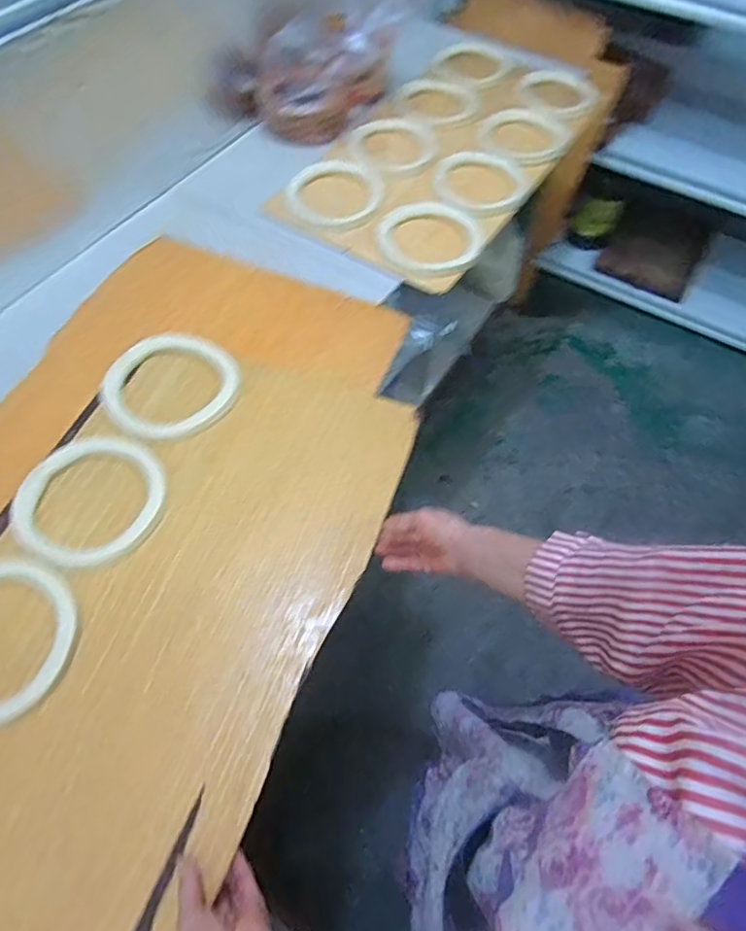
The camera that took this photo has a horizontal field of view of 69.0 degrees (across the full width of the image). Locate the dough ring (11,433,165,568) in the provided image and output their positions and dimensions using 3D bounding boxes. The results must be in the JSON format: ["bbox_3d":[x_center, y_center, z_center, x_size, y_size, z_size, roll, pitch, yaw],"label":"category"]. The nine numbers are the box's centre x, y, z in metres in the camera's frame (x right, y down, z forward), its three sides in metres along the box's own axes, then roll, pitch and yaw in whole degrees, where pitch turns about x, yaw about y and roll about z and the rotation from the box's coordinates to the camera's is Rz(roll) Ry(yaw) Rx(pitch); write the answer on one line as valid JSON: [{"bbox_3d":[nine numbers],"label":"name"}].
[{"bbox_3d":[-0.370,0.036,0.703,0.188,0.018,0.177,0,63,1],"label":"dough ring"}]

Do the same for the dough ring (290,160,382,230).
[{"bbox_3d":[-0.074,-0.532,1.056,0.174,0.017,0.193,-8,63,-3],"label":"dough ring"}]

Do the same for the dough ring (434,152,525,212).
[{"bbox_3d":[0.204,-0.548,1.046,0.164,0.023,0.164,0,63,1],"label":"dough ring"}]

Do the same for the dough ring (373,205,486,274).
[{"bbox_3d":[0.104,-0.416,0.986,0.182,0.024,0.182,0,63,1],"label":"dough ring"}]

